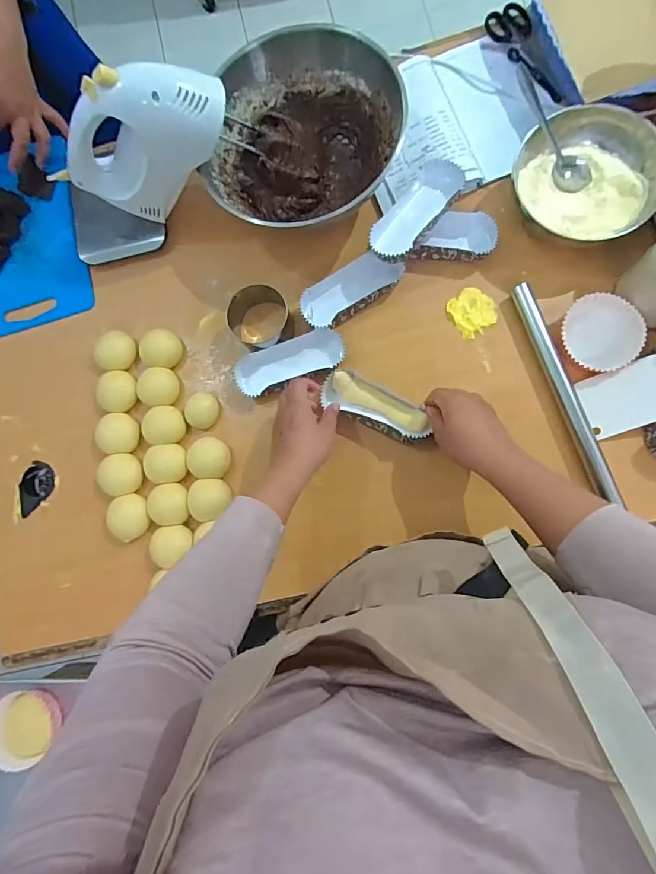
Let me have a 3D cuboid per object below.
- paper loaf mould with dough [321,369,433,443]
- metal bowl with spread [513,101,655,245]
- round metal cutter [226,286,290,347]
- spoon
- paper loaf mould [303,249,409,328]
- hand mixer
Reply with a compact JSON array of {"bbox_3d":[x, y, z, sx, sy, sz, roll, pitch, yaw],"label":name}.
[{"bbox_3d":[0.061,-0.040,0.565,0.141,0.029,0.054,29,88,13],"label":"paper loaf mould with dough"},{"bbox_3d":[0.318,-0.320,0.551,0.169,0.057,0.156,14,85,8],"label":"metal bowl with spread"},{"bbox_3d":[-0.092,-0.161,0.593,0.081,0.037,0.074,-1,83,7],"label":"round metal cutter"},{"bbox_3d":[0.276,-0.380,0.546,0.032,0.021,0.160,-34,103,2],"label":"spoon"},{"bbox_3d":[0.032,-0.199,0.603,0.140,0.029,0.065,-31,81,3],"label":"paper loaf mould"},{"bbox_3d":[-0.201,-0.369,0.552,0.317,0.173,0.089,-12,82,5],"label":"hand mixer"}]

